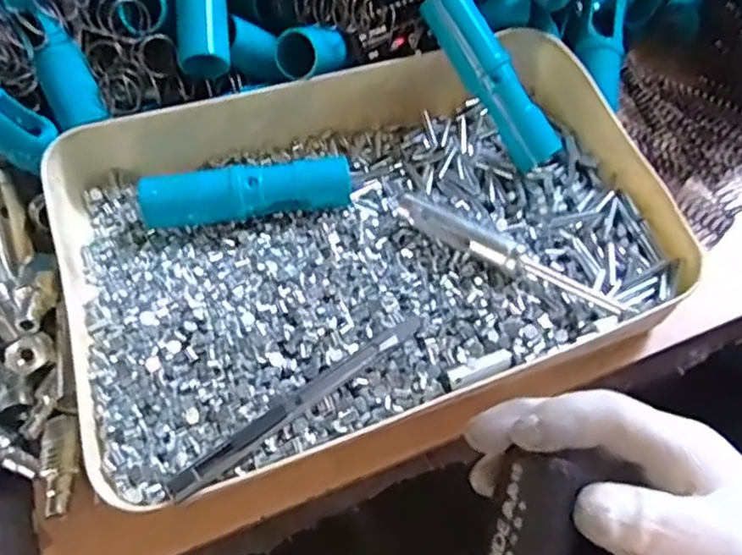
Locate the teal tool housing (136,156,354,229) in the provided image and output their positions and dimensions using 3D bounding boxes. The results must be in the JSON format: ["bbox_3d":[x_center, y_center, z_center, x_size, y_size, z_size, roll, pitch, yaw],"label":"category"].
[{"bbox_3d":[-0.071,-0.050,0.382,0.118,0.025,0.023,-11,56,-3],"label":"teal tool housing"}]

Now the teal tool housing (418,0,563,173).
[{"bbox_3d":[0.073,-0.122,0.405,0.023,0.022,0.118,-35,95,-17],"label":"teal tool housing"}]

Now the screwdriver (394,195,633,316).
[{"bbox_3d":[0.075,-0.011,0.359,0.134,0.021,0.015,27,62,21],"label":"screwdriver"}]

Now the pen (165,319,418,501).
[{"bbox_3d":[-0.033,0.058,0.316,0.142,0.015,0.014,-34,60,-17],"label":"pen"}]

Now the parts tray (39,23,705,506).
[{"bbox_3d":[-0.005,-0.032,0.379,0.332,0.051,0.239,-20,57,-8],"label":"parts tray"}]

